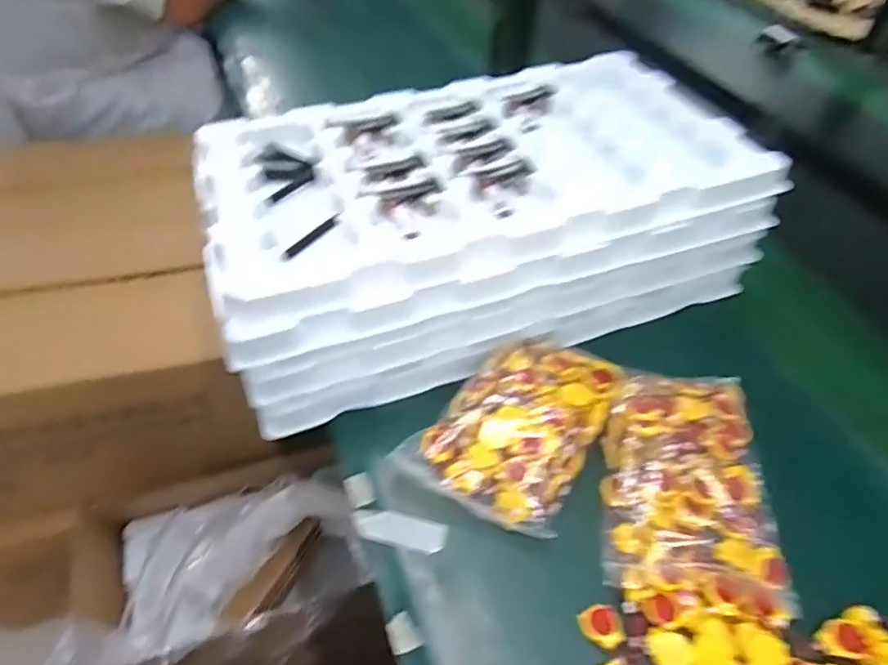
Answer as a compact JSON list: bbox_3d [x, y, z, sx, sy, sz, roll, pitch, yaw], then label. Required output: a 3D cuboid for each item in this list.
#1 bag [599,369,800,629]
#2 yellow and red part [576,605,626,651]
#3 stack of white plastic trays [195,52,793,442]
[{"bbox_3d":[0.164,0.094,0.396,0.107,0.024,0.165,8,46,5],"label":"bag"},{"bbox_3d":[0.093,0.172,0.342,0.021,0.009,0.024,-16,49,-19],"label":"yellow and red part"},{"bbox_3d":[0.021,-0.108,0.507,0.435,0.118,0.271,-19,50,-21],"label":"stack of white plastic trays"}]

